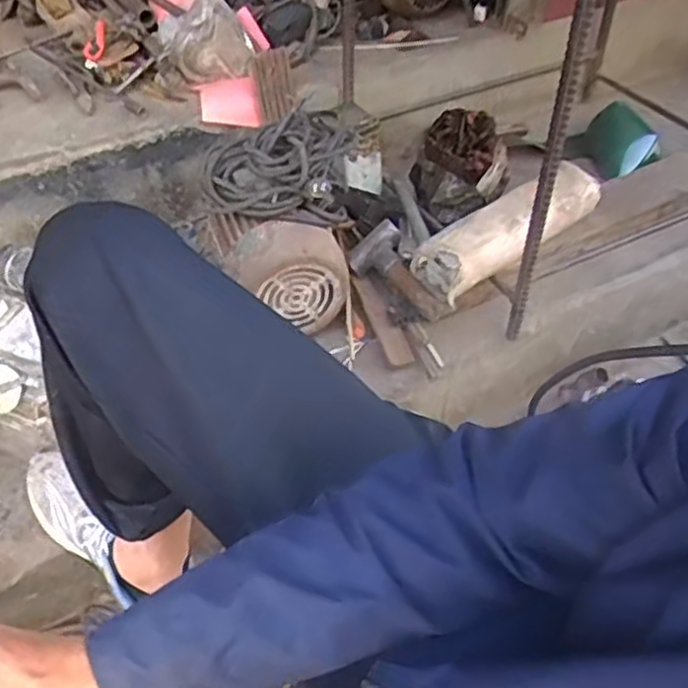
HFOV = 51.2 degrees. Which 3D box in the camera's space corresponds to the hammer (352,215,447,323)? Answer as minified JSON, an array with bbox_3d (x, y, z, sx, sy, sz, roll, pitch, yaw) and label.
[{"bbox_3d":[0.090,-0.107,1.023,0.178,0.034,0.083,39,97,39],"label":"hammer"}]

